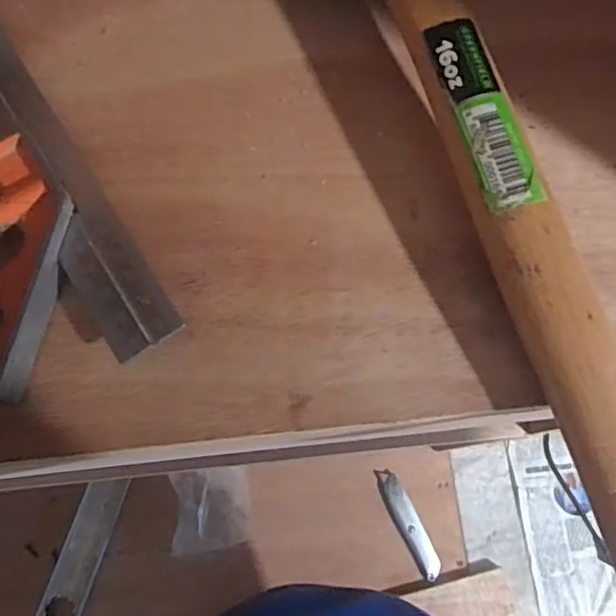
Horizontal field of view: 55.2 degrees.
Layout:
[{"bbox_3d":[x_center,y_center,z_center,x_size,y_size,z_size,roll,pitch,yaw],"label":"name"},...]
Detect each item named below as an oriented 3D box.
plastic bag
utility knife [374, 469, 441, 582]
[{"bbox_3d":[-0.138,0.286,0.838,0.107,0.014,0.110,-6,74,-2],"label":"plastic bag"},{"bbox_3d":[0.145,0.307,0.843,0.028,0.016,0.158,-25,76,-7],"label":"utility knife"}]

